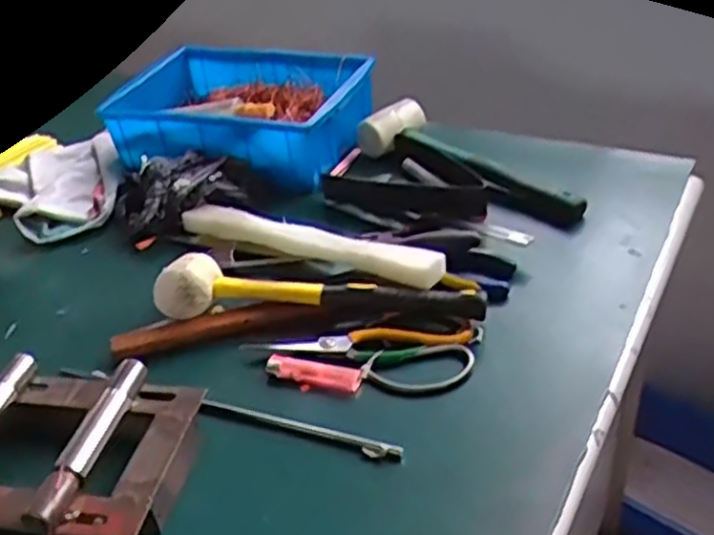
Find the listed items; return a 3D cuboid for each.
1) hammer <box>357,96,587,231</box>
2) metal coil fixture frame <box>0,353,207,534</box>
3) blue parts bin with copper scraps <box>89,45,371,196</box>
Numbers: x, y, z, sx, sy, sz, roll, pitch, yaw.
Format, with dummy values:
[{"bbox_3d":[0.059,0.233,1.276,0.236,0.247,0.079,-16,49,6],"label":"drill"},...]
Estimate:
[{"bbox_3d":[0.117,-0.106,0.813,0.072,0.074,0.281,-29,41,-27],"label":"hammer"},{"bbox_3d":[-0.218,0.129,0.527,0.196,0.049,0.139,3,37,13],"label":"metal coil fixture frame"},{"bbox_3d":[-0.141,-0.194,0.914,0.298,0.074,0.219,9,39,21],"label":"blue parts bin with copper scraps"}]

